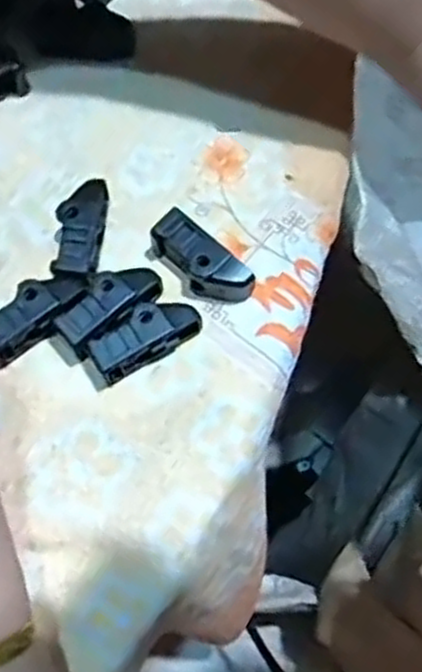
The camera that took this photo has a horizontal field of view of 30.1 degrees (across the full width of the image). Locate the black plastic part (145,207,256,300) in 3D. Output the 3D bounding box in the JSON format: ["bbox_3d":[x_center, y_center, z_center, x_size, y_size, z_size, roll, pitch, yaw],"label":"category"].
[{"bbox_3d":[-0.004,-0.033,0.352,0.050,0.021,0.018,38,74,13],"label":"black plastic part"}]

